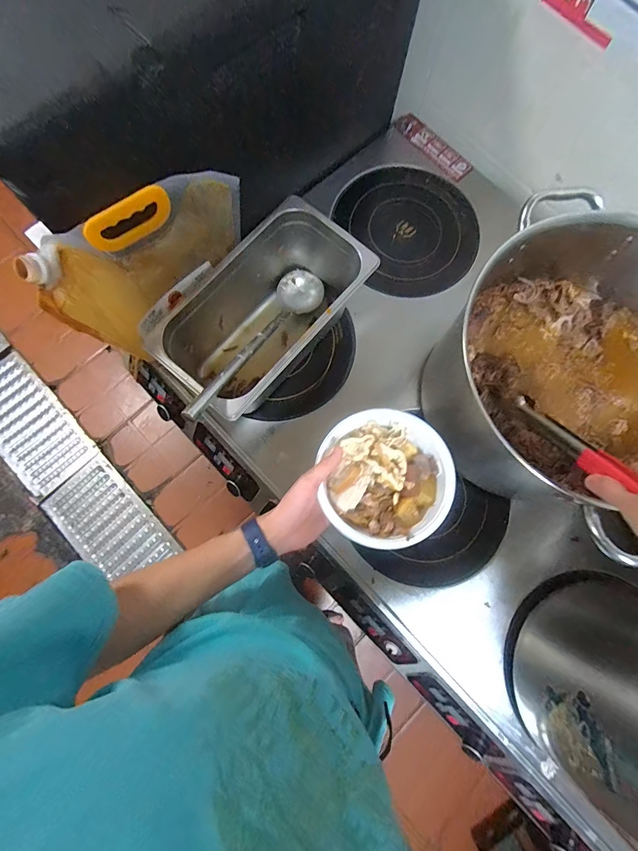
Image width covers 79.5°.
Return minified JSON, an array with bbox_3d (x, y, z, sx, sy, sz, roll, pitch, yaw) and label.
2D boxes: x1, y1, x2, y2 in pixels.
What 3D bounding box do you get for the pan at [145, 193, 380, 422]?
[{"bbox_3d":[-0.072,-0.173,0.610,0.178,0.146,0.353,41,80,7],"label":"pan"}]

